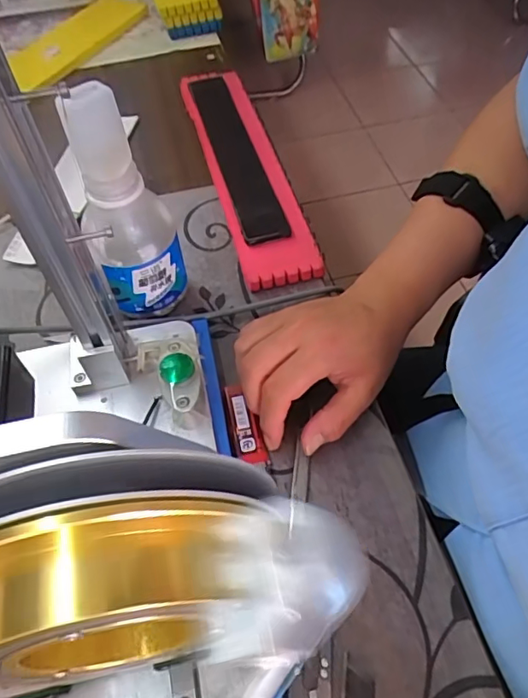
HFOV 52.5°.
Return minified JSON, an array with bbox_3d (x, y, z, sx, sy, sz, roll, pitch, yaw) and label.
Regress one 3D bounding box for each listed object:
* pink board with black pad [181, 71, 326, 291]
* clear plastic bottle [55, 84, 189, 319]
[{"bbox_3d":[-0.020,-0.184,0.532,0.068,0.026,0.313,-14,55,-7],"label":"pink board with black pad"},{"bbox_3d":[-0.096,-0.094,0.379,0.062,0.175,0.058,-16,55,-9],"label":"clear plastic bottle"}]

